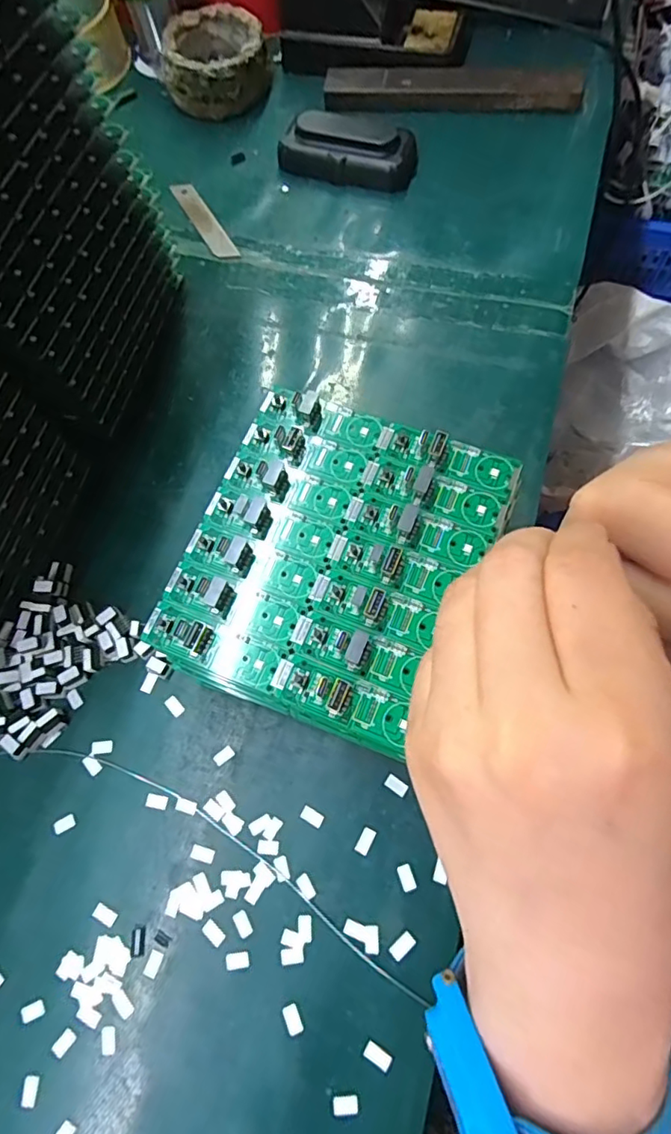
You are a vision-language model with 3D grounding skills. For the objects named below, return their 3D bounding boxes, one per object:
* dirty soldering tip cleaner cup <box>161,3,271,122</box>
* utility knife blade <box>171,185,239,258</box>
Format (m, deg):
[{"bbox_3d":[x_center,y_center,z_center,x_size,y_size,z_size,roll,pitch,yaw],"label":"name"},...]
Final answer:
[{"bbox_3d":[-0.101,-0.434,0.474,0.085,0.040,0.076,4,70,6],"label":"dirty soldering tip cleaner cup"},{"bbox_3d":[-0.106,-0.279,0.442,0.018,0.004,0.095,-30,71,-7],"label":"utility knife blade"}]

